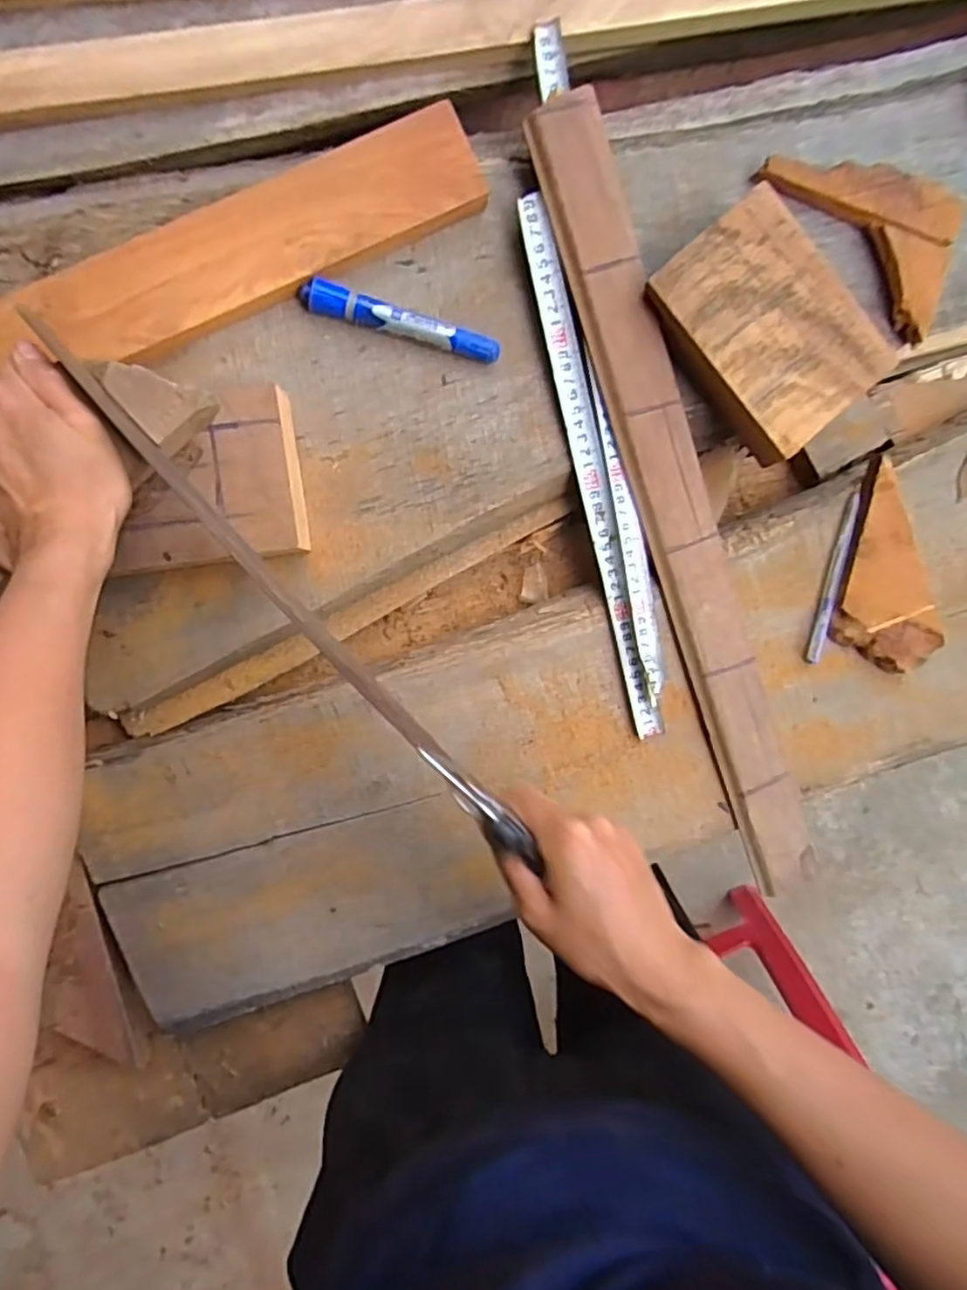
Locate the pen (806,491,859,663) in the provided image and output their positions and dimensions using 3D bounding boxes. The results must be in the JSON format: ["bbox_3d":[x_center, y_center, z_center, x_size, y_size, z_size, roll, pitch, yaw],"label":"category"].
[{"bbox_3d":[0.265,-0.050,0.519,0.010,0.013,0.128,8,96,-5],"label":"pen"}]

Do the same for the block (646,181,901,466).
[{"bbox_3d":[0.194,-0.215,0.465,0.109,0.029,0.149,-38,97,3],"label":"block"}]

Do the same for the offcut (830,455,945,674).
[{"bbox_3d":[0.299,-0.056,0.515,0.077,0.025,0.156,-14,98,-3],"label":"offcut"}]

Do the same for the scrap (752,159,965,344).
[{"bbox_3d":[0.280,-0.304,0.483,0.160,0.029,0.083,42,92,-8],"label":"scrap"}]

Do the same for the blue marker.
[{"bbox_3d":[-0.056,-0.220,0.468,0.137,0.018,0.018,14,96,-6],"label":"blue marker"}]

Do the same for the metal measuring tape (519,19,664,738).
[{"bbox_3d":[0.075,-0.167,0.483,0.045,0.008,0.476,-12,98,-3],"label":"metal measuring tape"}]

